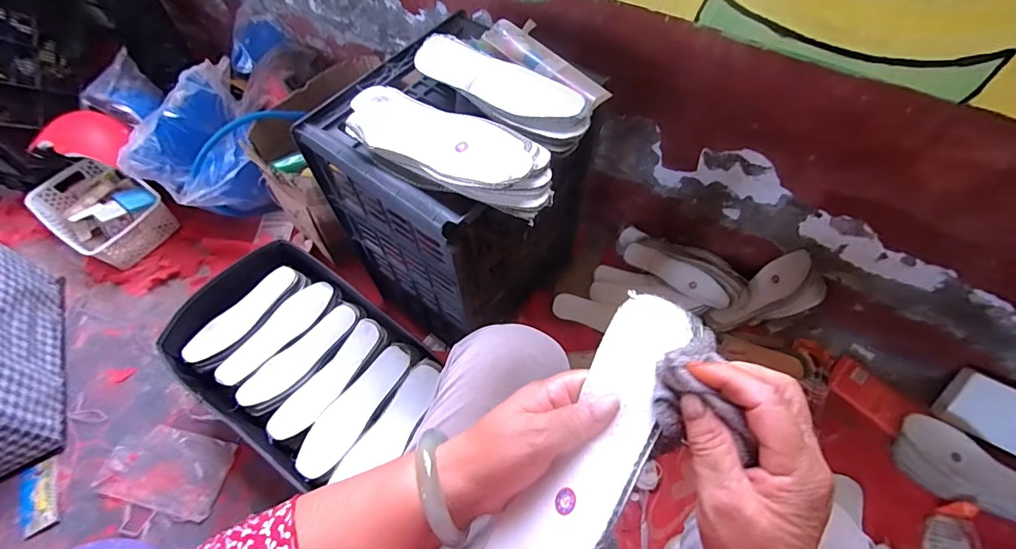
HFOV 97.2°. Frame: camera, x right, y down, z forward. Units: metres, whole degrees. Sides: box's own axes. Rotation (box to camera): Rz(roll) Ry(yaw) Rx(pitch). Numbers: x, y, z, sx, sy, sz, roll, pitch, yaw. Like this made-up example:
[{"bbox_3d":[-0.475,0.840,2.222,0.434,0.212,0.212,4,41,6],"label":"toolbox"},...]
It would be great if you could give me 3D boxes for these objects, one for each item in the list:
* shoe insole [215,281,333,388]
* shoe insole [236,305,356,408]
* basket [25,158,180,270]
[{"bbox_3d":[-0.408,0.100,0.796,0.071,0.028,0.225,35,66,20],"label":"shoe insole"},{"bbox_3d":[-0.351,0.139,0.760,0.216,0.020,0.068,-38,66,-20],"label":"shoe insole"},{"bbox_3d":[-0.946,-0.145,1.053,0.298,0.097,0.192,28,63,17],"label":"basket"}]

